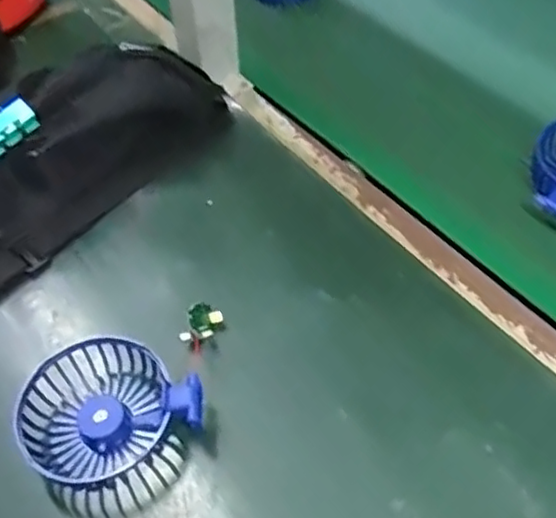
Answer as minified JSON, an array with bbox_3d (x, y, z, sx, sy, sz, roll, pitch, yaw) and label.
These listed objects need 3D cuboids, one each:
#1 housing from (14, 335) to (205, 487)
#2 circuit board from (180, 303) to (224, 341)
[{"bbox_3d":[-0.100,0.087,0.404,0.103,0.033,0.082,-16,54,-8],"label":"housing"},{"bbox_3d":[-0.050,0.039,0.435,0.011,0.024,0.031,6,13,37],"label":"circuit board"}]

